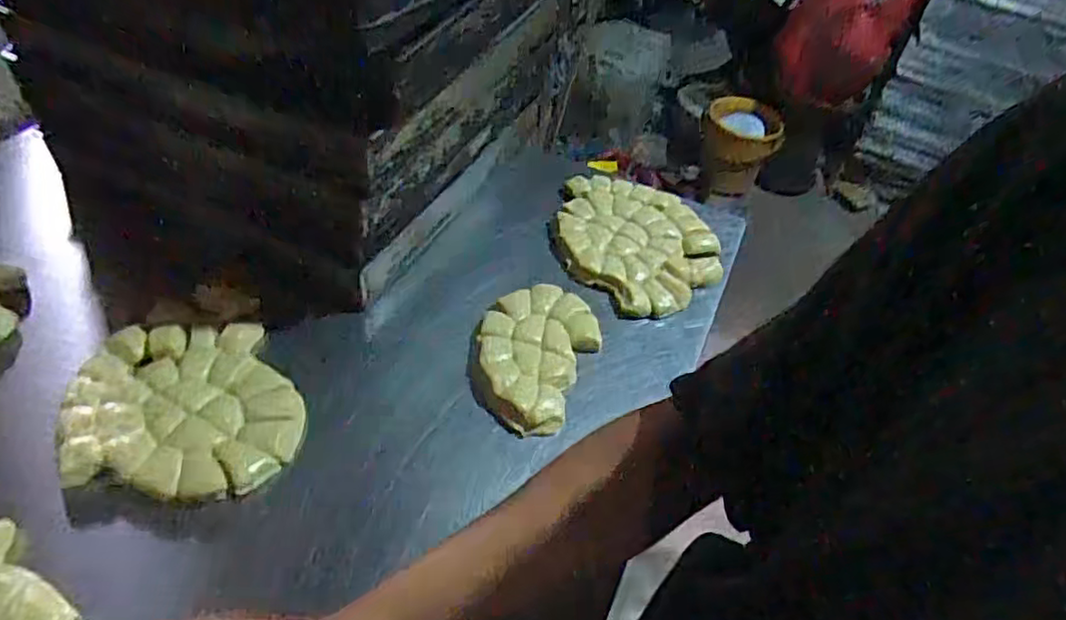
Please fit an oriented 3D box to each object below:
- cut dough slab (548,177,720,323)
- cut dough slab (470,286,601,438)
[{"bbox_3d":[0.128,-0.094,0.812,0.209,0.032,0.211,38,54,26],"label":"cut dough slab"},{"bbox_3d":[-0.003,0.041,0.670,0.118,0.019,0.176,20,48,13],"label":"cut dough slab"}]

